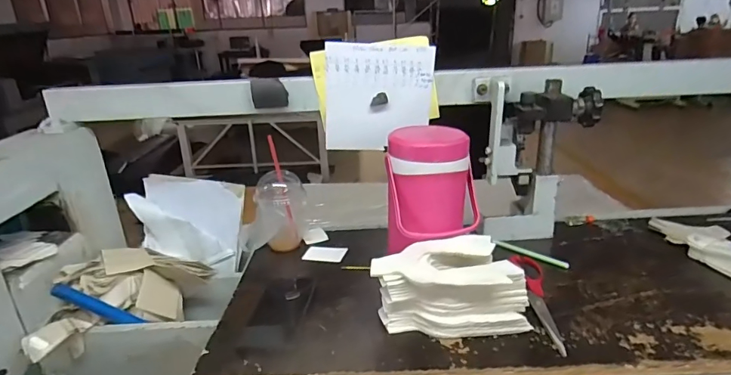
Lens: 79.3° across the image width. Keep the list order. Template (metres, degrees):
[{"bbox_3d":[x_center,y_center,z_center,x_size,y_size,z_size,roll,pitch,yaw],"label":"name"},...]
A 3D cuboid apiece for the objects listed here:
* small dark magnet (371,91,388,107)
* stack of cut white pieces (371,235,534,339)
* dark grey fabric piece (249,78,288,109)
[{"bbox_3d":[0.025,-0.161,0.805,0.030,0.023,0.004,-3,22,0],"label":"small dark magnet"},{"bbox_3d":[0.113,0.134,0.609,0.192,0.085,0.117,-2,22,2],"label":"stack of cut white pieces"},{"bbox_3d":[-0.171,-0.168,0.789,0.063,0.051,0.012,-3,22,-1],"label":"dark grey fabric piece"}]

